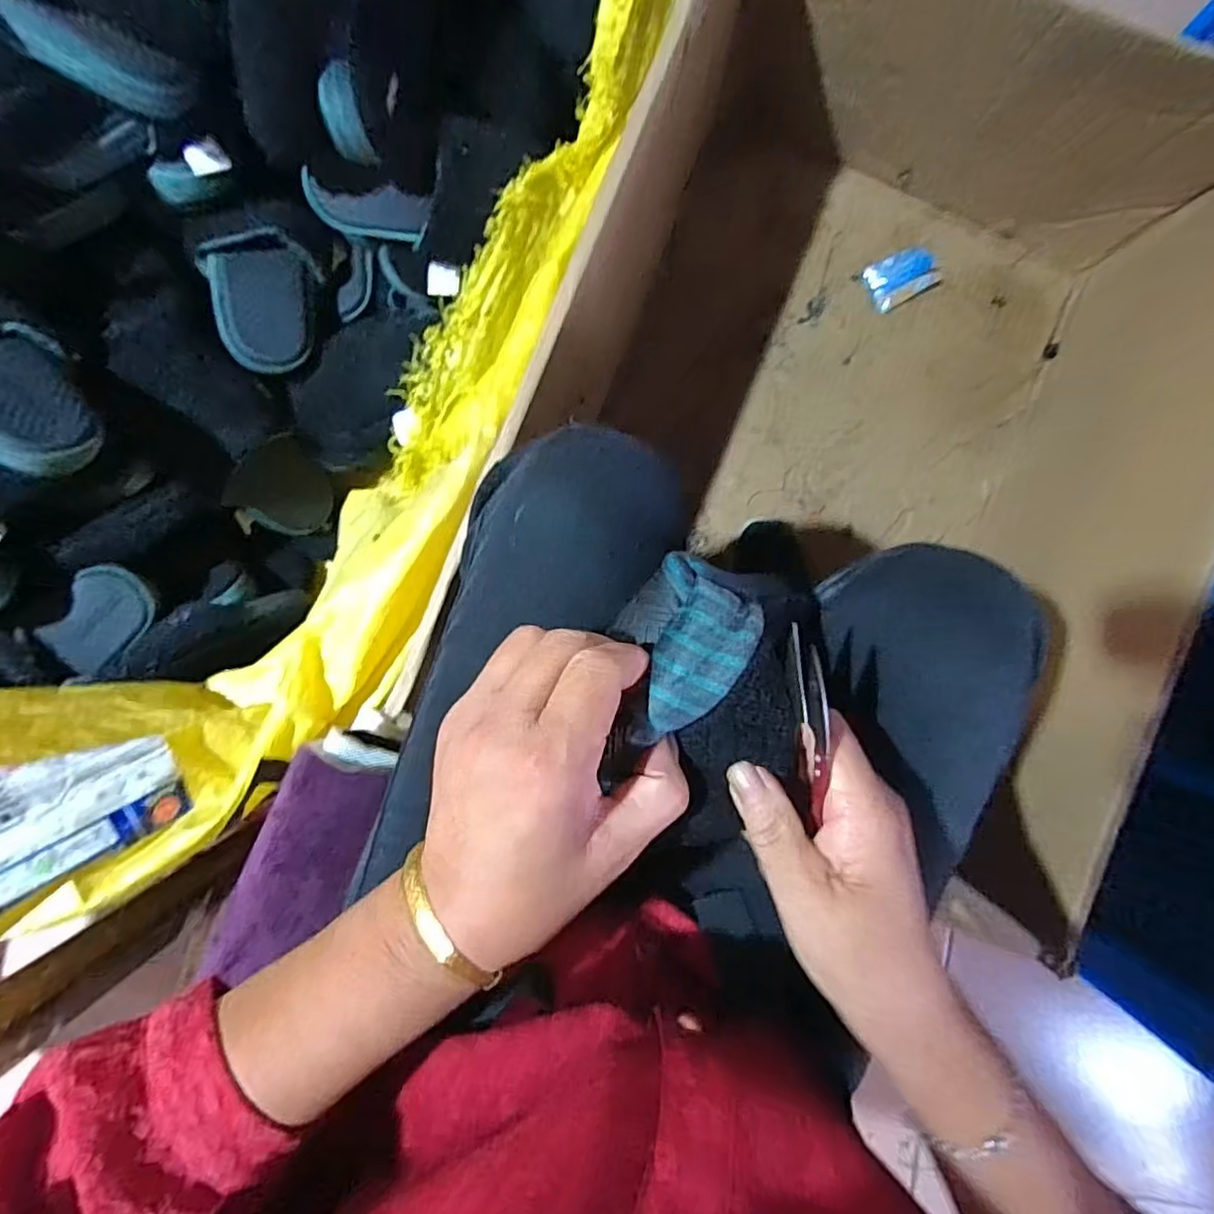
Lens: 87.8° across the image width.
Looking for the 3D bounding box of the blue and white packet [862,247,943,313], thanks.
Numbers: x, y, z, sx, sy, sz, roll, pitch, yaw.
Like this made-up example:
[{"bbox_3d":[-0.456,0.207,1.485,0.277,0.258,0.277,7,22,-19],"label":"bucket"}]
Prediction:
[{"bbox_3d":[0.334,-0.373,0.707,0.078,0.029,0.055,-25,91,-1],"label":"blue and white packet"}]

